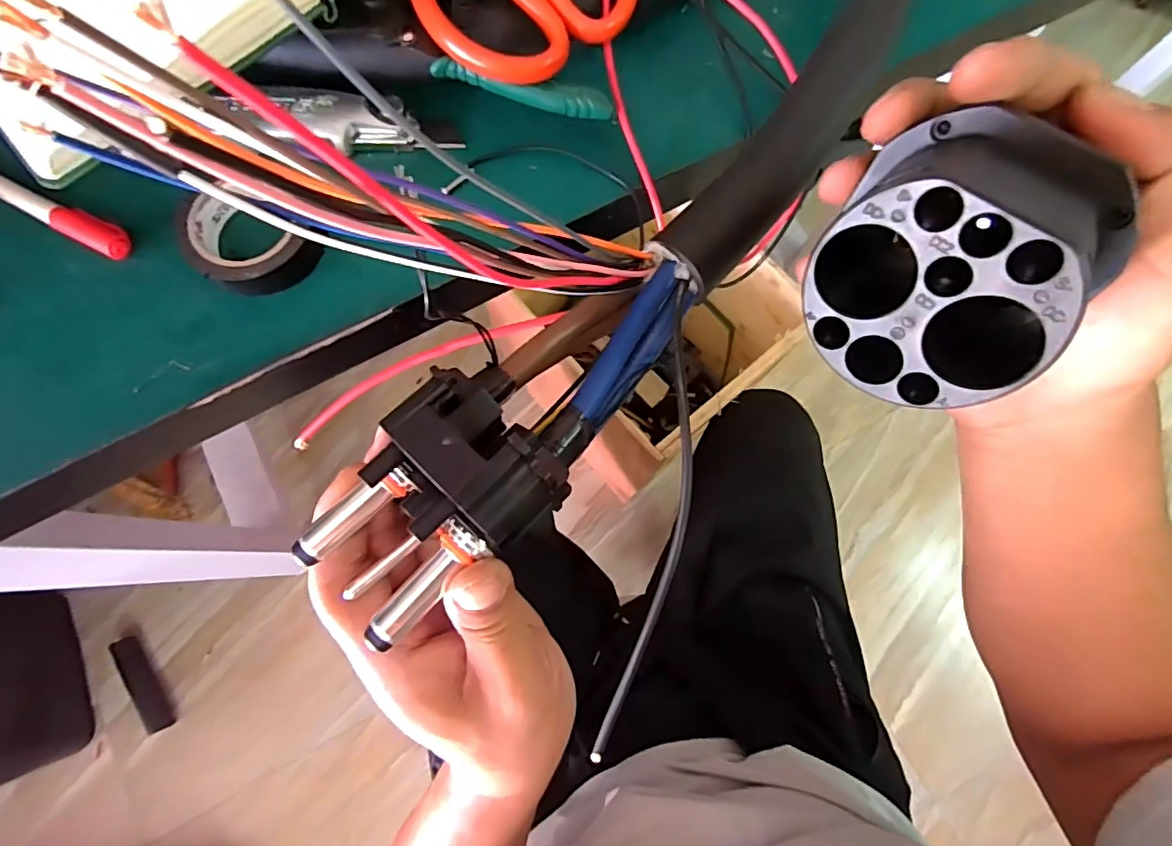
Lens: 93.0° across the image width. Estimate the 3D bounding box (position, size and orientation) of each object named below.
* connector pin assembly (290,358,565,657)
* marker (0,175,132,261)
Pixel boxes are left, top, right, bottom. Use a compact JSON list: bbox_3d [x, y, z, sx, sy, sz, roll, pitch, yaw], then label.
[{"bbox_3d":[-0.049,0.020,0.176,0.079,0.031,0.057,-37,79,-9],"label":"connector pin assembly"},{"bbox_3d":[-0.286,-0.113,0.284,0.108,0.017,0.016,24,77,5],"label":"marker"}]

